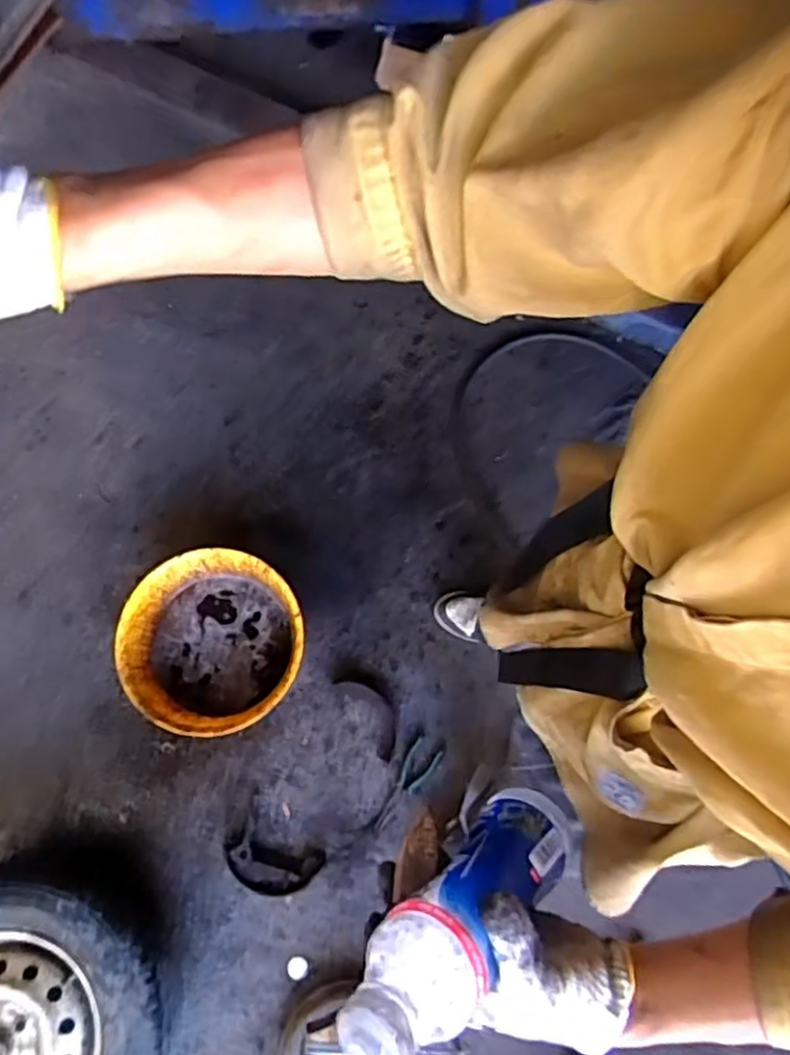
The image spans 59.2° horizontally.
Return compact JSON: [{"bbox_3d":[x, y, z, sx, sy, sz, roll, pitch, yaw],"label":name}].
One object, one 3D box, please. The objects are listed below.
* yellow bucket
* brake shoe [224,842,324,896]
[{"bbox_3d":[-0.365,0.229,1.407,0.362,0.113,0.350,0,74,-1],"label":"yellow bucket"},{"bbox_3d":[-0.238,0.662,1.347,0.193,0.041,0.080,6,75,1],"label":"brake shoe"}]

